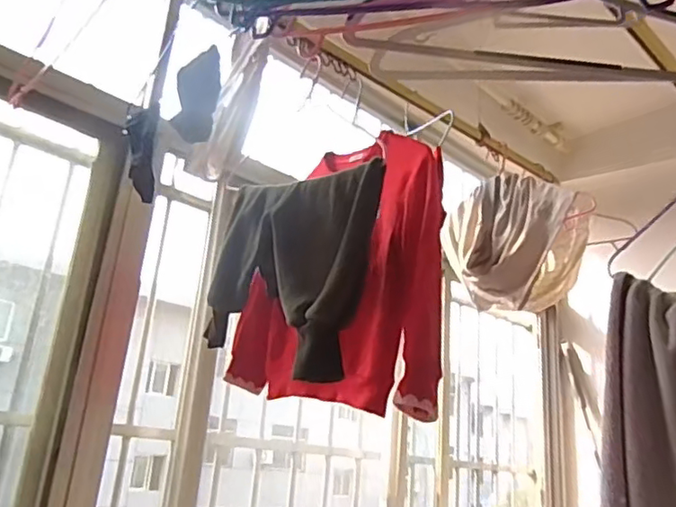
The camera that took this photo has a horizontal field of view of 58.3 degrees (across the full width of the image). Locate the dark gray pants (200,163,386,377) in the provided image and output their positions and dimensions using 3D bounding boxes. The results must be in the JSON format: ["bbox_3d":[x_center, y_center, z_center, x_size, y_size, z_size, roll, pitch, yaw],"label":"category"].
[{"bbox_3d":[-0.084,0.039,0.891,0.090,0.288,0.360,18,-24,-30],"label":"dark gray pants"}]

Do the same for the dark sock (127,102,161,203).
[{"bbox_3d":[-0.291,-0.157,0.902,0.058,0.156,0.055,14,-22,-21],"label":"dark sock"}]

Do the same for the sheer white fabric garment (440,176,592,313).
[{"bbox_3d":[0.391,-0.010,1.340,0.311,0.257,0.234,-3,-22,21],"label":"sheer white fabric garment"}]

